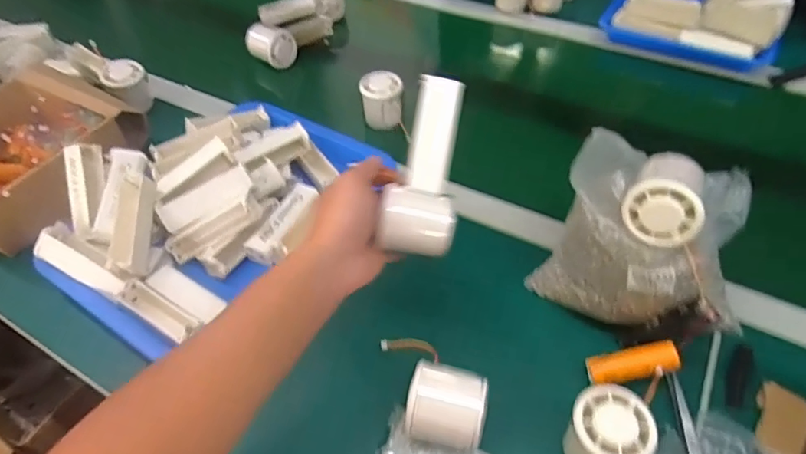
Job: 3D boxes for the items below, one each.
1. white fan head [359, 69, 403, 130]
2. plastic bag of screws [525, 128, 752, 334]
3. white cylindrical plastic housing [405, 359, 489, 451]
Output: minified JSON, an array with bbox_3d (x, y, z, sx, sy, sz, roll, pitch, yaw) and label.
[{"bbox_3d":[-0.028,-0.175,0.707,0.055,0.062,0.056,-4,49,0],"label":"white fan head"},{"bbox_3d":[0.215,0.013,0.459,0.156,0.148,0.112,20,53,19],"label":"plastic bag of screws"},{"bbox_3d":[0.036,0.150,0.416,0.060,0.056,0.058,9,51,11],"label":"white cylindrical plastic housing"}]

